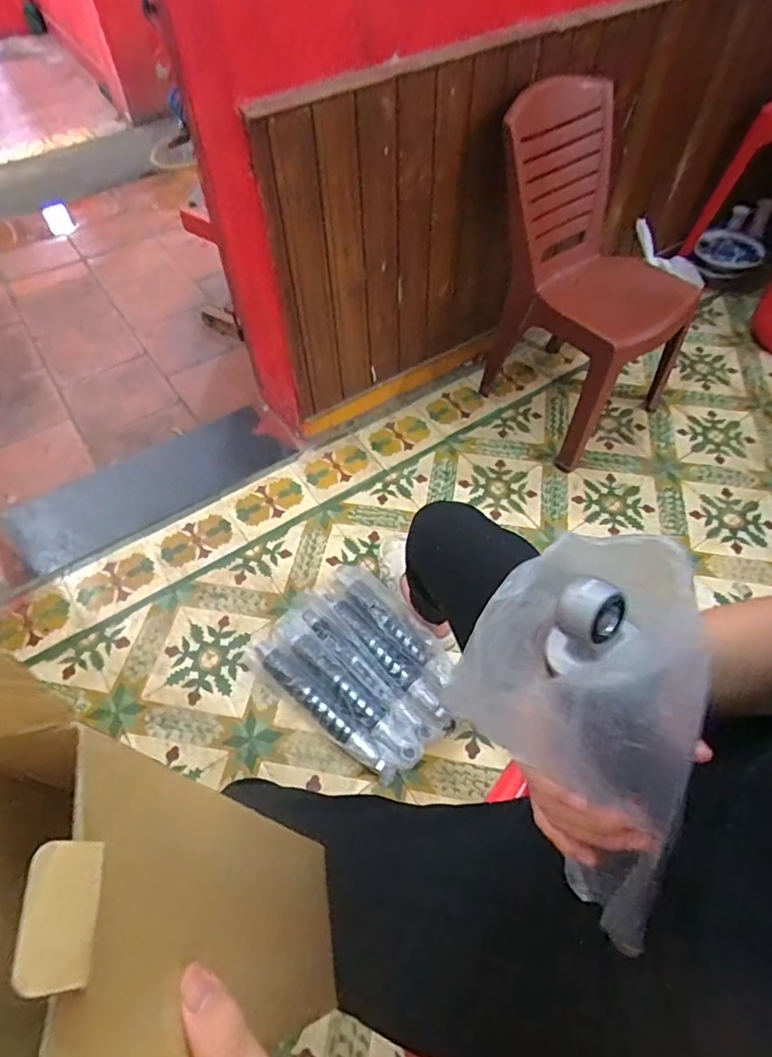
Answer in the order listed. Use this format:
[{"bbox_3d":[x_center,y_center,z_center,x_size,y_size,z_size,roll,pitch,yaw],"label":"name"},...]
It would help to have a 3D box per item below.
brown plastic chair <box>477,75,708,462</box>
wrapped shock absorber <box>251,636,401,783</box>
[{"bbox_3d":[0.462,-0.547,1.296,0.323,0.708,0.429,-39,64,-21],"label":"brown plastic chair"},{"bbox_3d":[-0.132,0.355,1.129,0.378,0.049,0.059,35,65,22],"label":"wrapped shock absorber"}]

